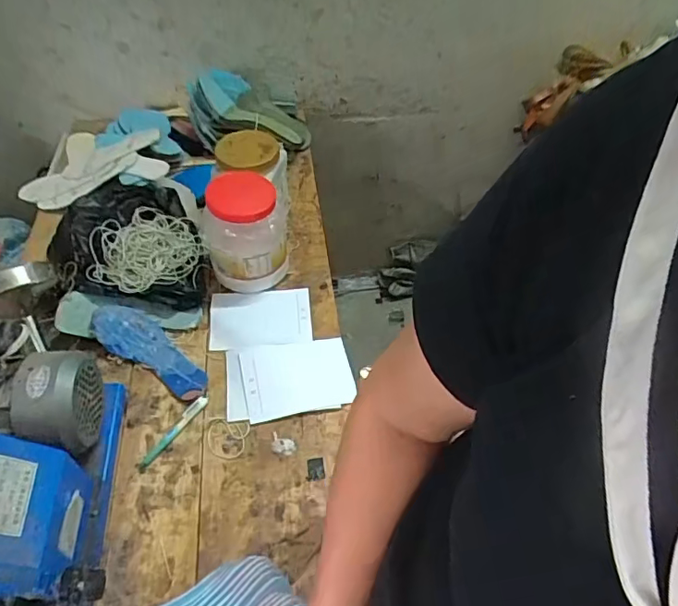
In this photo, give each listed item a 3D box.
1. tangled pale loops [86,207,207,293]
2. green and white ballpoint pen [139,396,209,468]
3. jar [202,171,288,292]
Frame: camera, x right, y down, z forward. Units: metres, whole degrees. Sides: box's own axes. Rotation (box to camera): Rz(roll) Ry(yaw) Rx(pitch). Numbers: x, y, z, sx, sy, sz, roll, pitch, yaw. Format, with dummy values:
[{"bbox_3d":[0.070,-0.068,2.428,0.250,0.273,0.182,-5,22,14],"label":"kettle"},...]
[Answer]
[{"bbox_3d":[-0.359,-0.102,0.963,0.198,0.048,0.175,-14,52,-13],"label":"tangled pale loops"},{"bbox_3d":[-0.251,0.193,0.783,0.017,0.011,0.133,30,56,21],"label":"green and white ballpoint pen"},{"bbox_3d":[-0.166,-0.129,0.927,0.138,0.178,0.132,-6,51,-7],"label":"jar"}]

